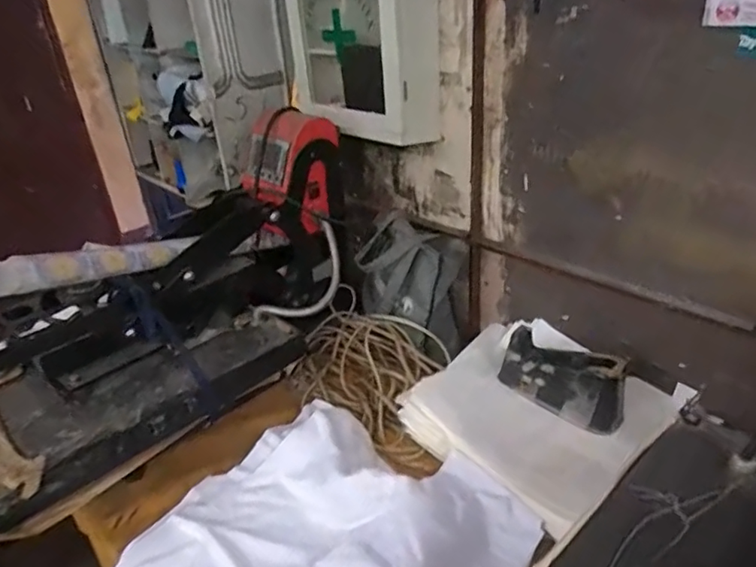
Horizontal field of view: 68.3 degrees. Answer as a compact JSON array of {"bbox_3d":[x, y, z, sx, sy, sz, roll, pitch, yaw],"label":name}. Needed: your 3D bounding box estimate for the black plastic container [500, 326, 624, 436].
[{"bbox_3d":[0.313,0.157,0.953,0.213,0.097,0.079,23,39,40],"label":"black plastic container"}]

